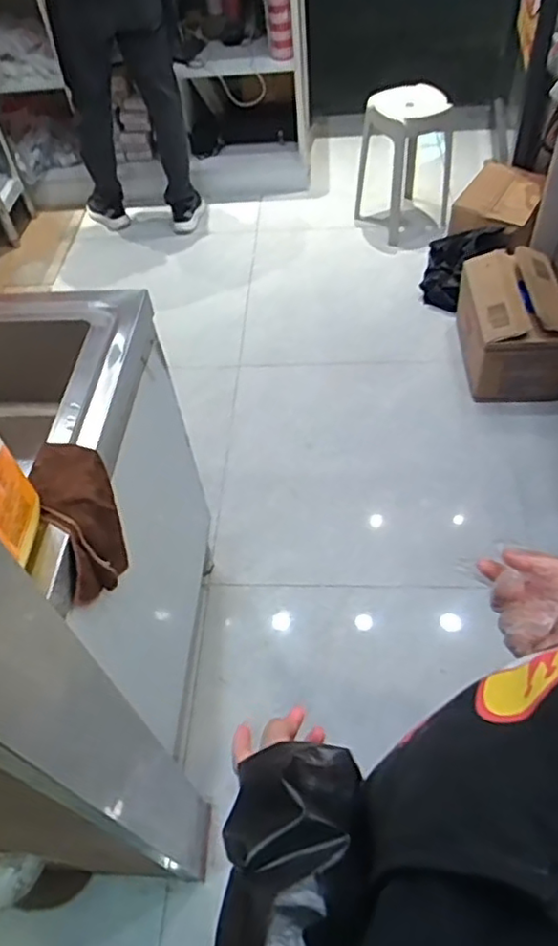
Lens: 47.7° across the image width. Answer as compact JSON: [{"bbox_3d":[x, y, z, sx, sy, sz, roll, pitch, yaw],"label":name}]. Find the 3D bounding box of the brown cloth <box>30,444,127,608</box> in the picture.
[{"bbox_3d":[-0.244,0.058,0.804,0.088,0.137,0.188,-23,53,-13],"label":"brown cloth"}]

